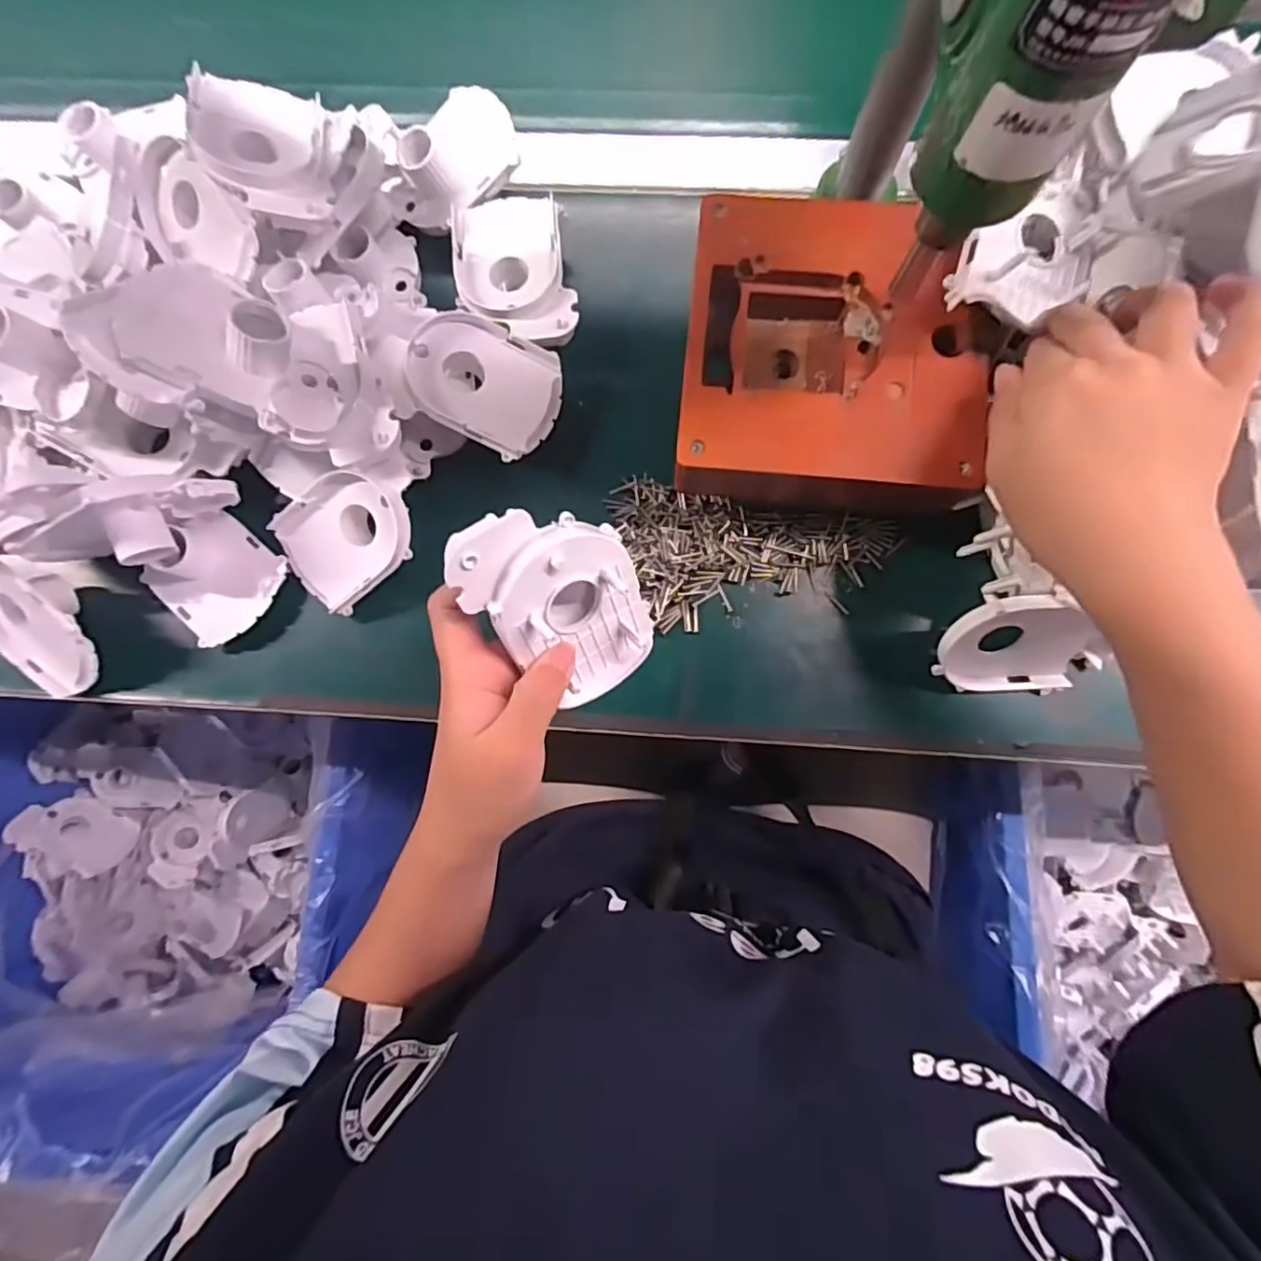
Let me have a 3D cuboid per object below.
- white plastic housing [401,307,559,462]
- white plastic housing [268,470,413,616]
[{"bbox_3d":[-0.086,-0.143,0.365,0.085,0.030,0.065,26,85,-13],"label":"white plastic housing"},{"bbox_3d":[-0.167,-0.054,0.359,0.087,0.013,0.066,-37,91,25],"label":"white plastic housing"}]

